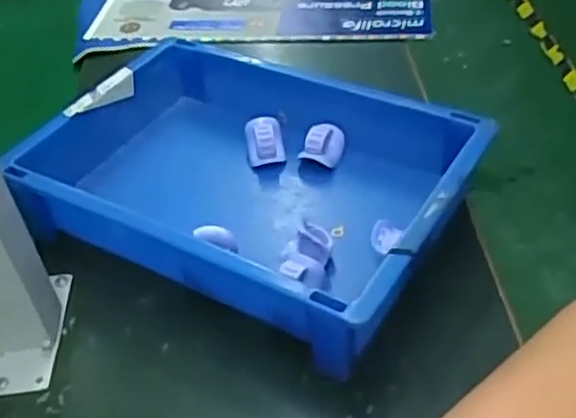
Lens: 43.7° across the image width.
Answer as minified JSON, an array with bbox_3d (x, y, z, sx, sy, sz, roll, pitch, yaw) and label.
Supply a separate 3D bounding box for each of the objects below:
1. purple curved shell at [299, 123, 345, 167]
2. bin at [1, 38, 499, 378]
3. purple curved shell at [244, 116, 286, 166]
[{"bbox_3d":[0.028,-0.048,0.564,0.030,0.028,0.032,5,43,14],"label":"purple curved shell"},{"bbox_3d":[-0.028,-0.027,0.531,0.300,0.067,0.211,19,48,27],"label":"bin"},{"bbox_3d":[-0.018,-0.053,0.571,0.029,0.030,0.033,-11,42,-3],"label":"purple curved shell"}]

